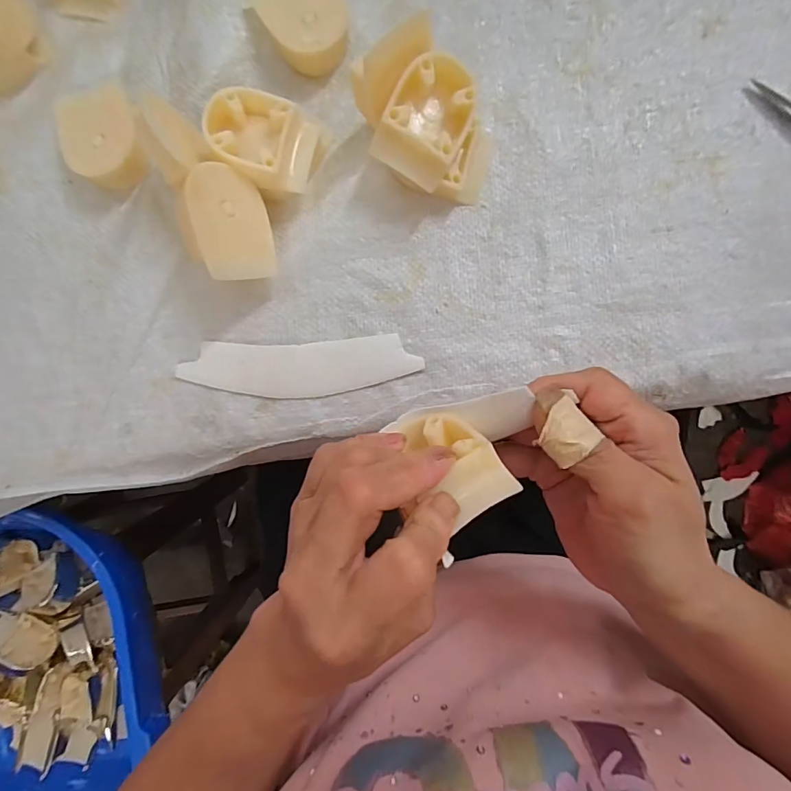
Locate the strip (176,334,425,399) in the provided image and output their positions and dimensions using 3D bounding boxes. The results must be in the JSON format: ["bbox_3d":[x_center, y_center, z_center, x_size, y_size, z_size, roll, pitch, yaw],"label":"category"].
[{"bbox_3d":[-0.062,-0.018,0.287,0.152,0.004,0.037,-2,89,2],"label":"strip"}]

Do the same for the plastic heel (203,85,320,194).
[{"bbox_3d":[-0.079,-0.152,0.268,0.056,0.042,0.049,21,90,2],"label":"plastic heel"}]

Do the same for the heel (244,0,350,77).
[{"bbox_3d":[-0.057,-0.236,0.281,0.048,0.017,0.058,-31,88,2],"label":"heel"}]

